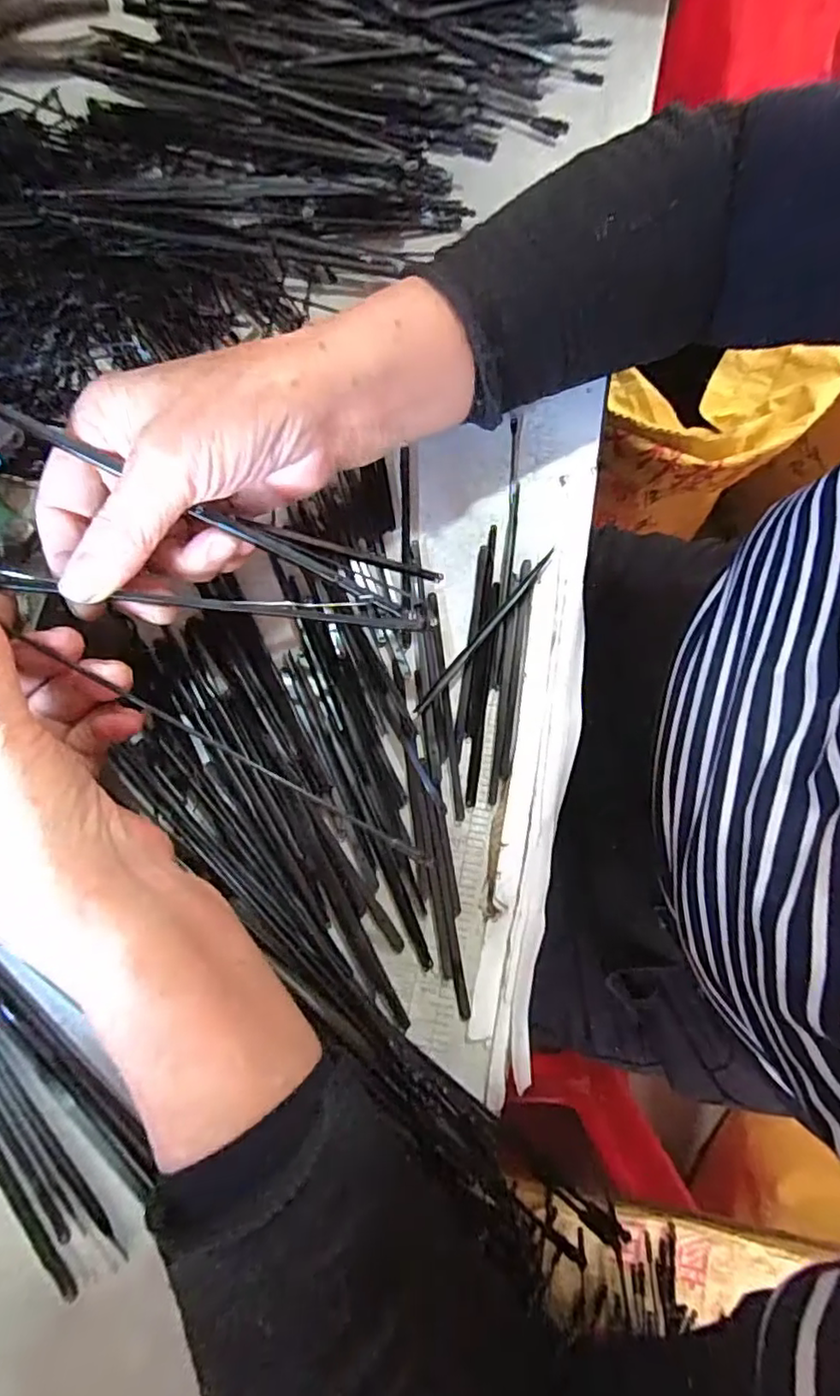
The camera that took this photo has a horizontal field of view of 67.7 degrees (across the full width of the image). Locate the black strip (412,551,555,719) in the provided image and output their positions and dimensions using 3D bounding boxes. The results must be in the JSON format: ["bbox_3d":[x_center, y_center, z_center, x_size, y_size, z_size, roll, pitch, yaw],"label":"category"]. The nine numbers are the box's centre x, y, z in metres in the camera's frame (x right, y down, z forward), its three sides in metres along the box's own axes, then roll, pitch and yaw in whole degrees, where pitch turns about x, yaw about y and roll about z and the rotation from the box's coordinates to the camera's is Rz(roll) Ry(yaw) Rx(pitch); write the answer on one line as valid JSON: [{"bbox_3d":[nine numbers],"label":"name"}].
[{"bbox_3d":[0.030,-0.029,0.273,0.004,0.006,0.097,40,80,8],"label":"black strip"}]

